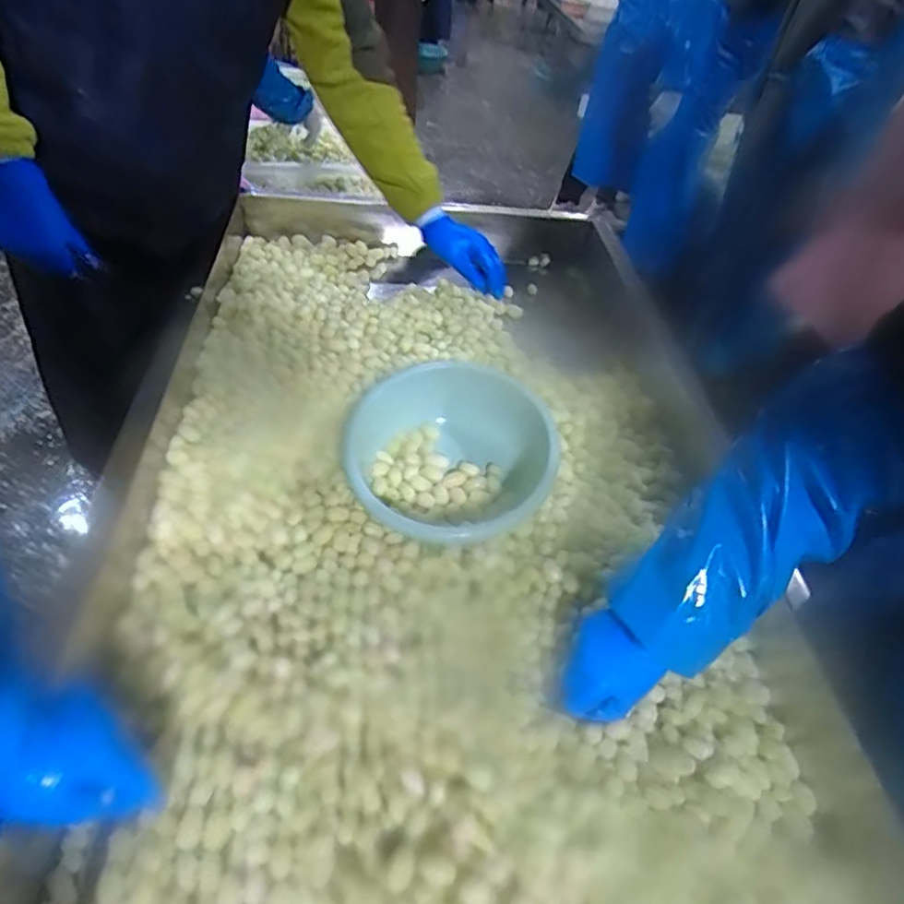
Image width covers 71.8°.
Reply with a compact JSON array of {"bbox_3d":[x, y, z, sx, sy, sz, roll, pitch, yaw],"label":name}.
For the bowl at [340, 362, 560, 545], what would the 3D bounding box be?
[{"bbox_3d":[-0.005,0.003,0.720,0.255,0.088,0.225,21,49,15],"label":"bowl"}]

